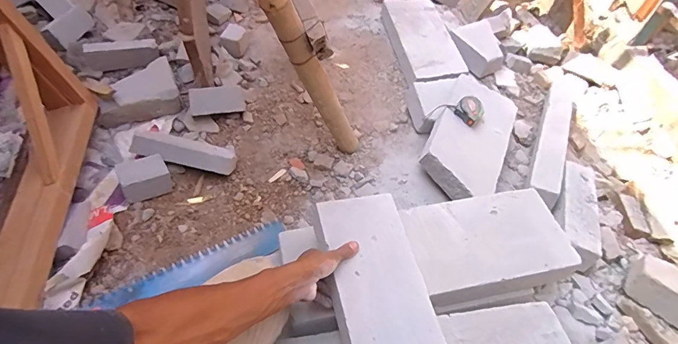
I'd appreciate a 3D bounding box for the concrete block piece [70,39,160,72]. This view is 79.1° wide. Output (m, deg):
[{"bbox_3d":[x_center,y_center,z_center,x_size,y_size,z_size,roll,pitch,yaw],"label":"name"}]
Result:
[{"bbox_3d":[-0.694,-0.367,1.272,0.251,0.059,0.081,-14,55,-14],"label":"concrete block piece"}]

